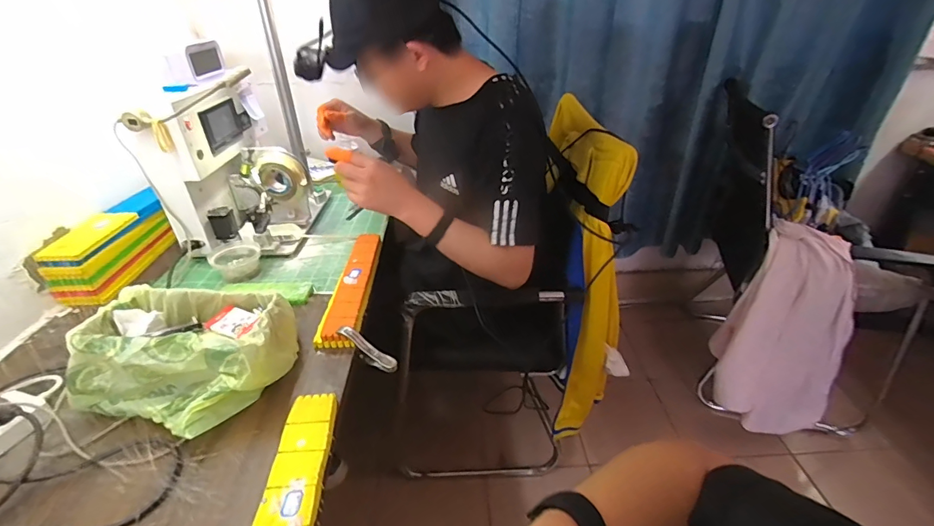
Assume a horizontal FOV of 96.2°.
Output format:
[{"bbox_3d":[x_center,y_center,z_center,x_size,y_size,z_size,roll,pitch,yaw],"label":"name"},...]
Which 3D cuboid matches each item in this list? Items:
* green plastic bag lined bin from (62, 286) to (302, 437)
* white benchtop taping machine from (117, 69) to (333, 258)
[{"bbox_3d":[-0.413,0.129,0.621,0.268,0.097,0.206,4,33,8],"label":"green plastic bag lined bin"},{"bbox_3d":[-0.518,-0.224,0.963,0.266,0.330,0.351,-2,33,0],"label":"white benchtop taping machine"}]

